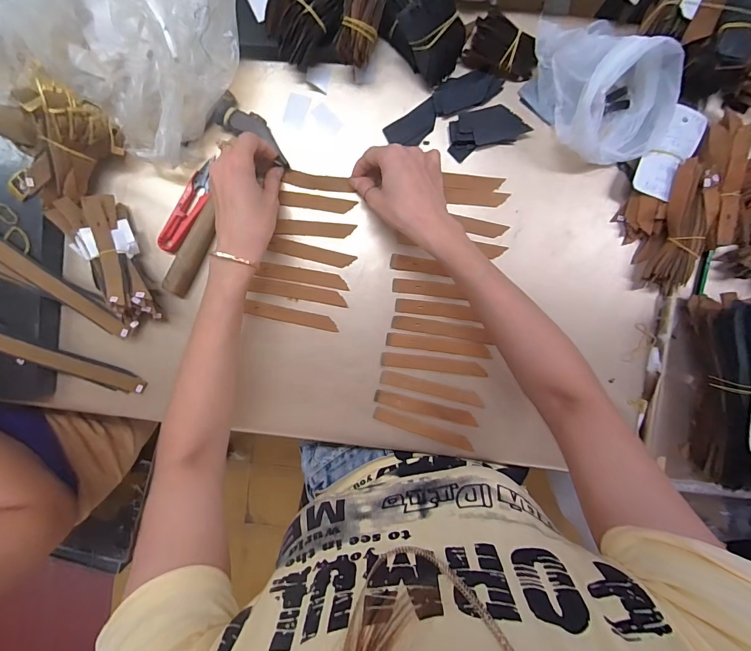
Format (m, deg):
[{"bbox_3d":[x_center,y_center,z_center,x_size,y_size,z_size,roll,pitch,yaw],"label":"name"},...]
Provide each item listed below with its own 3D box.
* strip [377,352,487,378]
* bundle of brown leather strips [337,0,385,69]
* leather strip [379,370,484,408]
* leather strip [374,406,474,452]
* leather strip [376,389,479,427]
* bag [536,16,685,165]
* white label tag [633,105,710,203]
[{"bbox_3d":[0.070,0.047,0.453,0.126,0.008,0.018,6,95,-3],"label":"strip"},{"bbox_3d":[-0.014,-0.310,0.378,0.037,0.018,0.078,16,113,-4],"label":"bundle of brown leather strips"},{"bbox_3d":[0.068,0.077,0.456,0.126,0.005,0.016,14,95,-3],"label":"leather strip"},{"bbox_3d":[0.058,0.126,0.456,0.125,0.004,0.016,19,86,-3],"label":"leather strip"},{"bbox_3d":[0.061,0.101,0.457,0.126,0.004,0.018,13,90,-2],"label":"leather strip"},{"bbox_3d":[0.249,-0.258,0.396,0.115,0.072,0.162,-23,96,0],"label":"bag"},{"bbox_3d":[0.333,-0.195,0.420,0.043,0.014,0.105,28,94,-5],"label":"white label tag"}]

